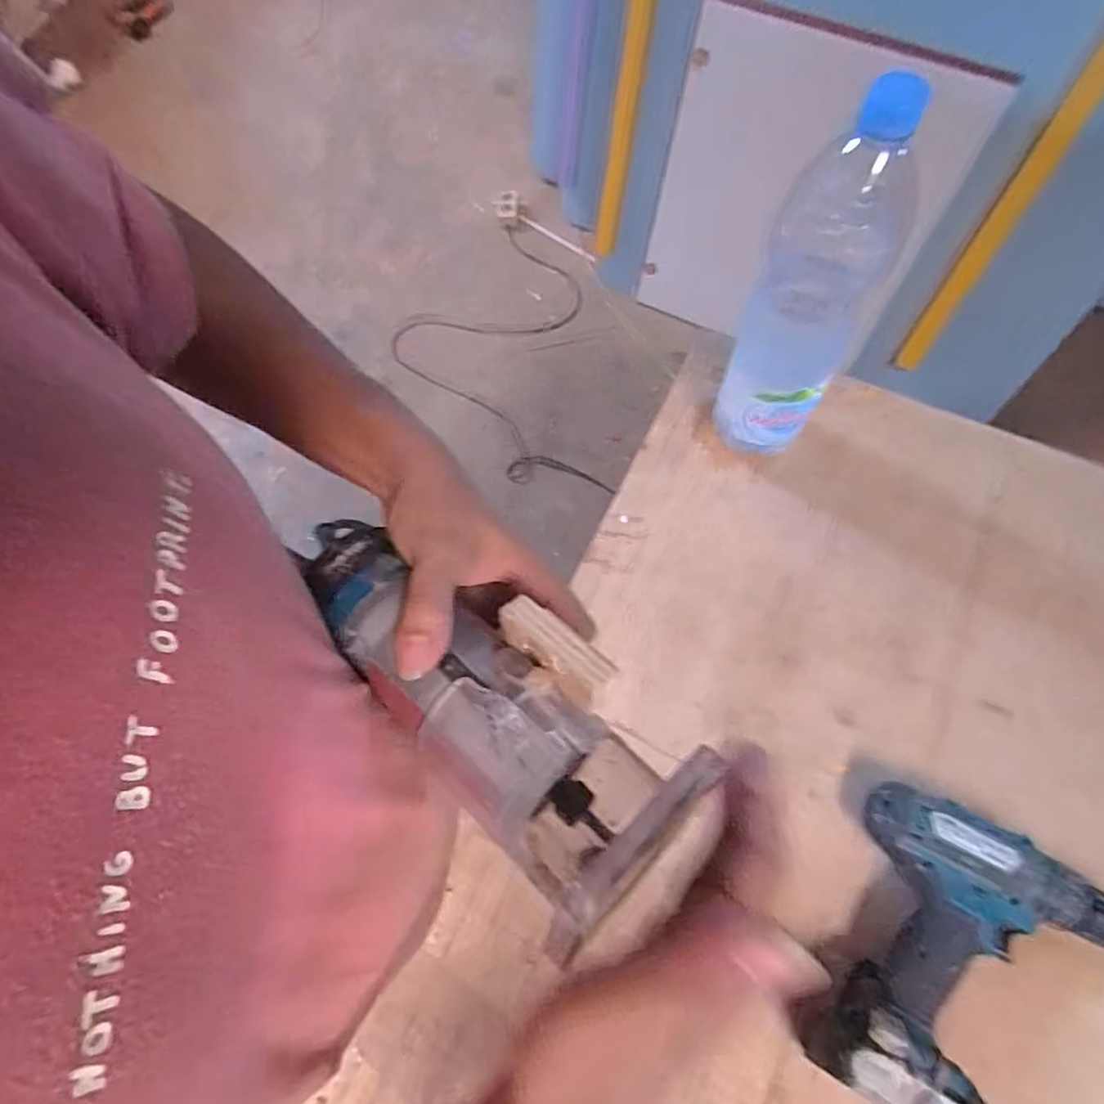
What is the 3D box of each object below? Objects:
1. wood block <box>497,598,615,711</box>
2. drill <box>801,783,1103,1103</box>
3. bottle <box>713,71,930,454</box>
[{"bbox_3d":[0.002,0.045,0.288,0.058,0.011,0.022,35,72,31],"label":"wood block"},{"bbox_3d":[0.304,0.296,0.444,0.196,0.078,0.207,23,71,10],"label":"drill"},{"bbox_3d":[0.198,-0.188,0.506,0.087,0.330,0.073,23,71,10],"label":"bottle"}]

